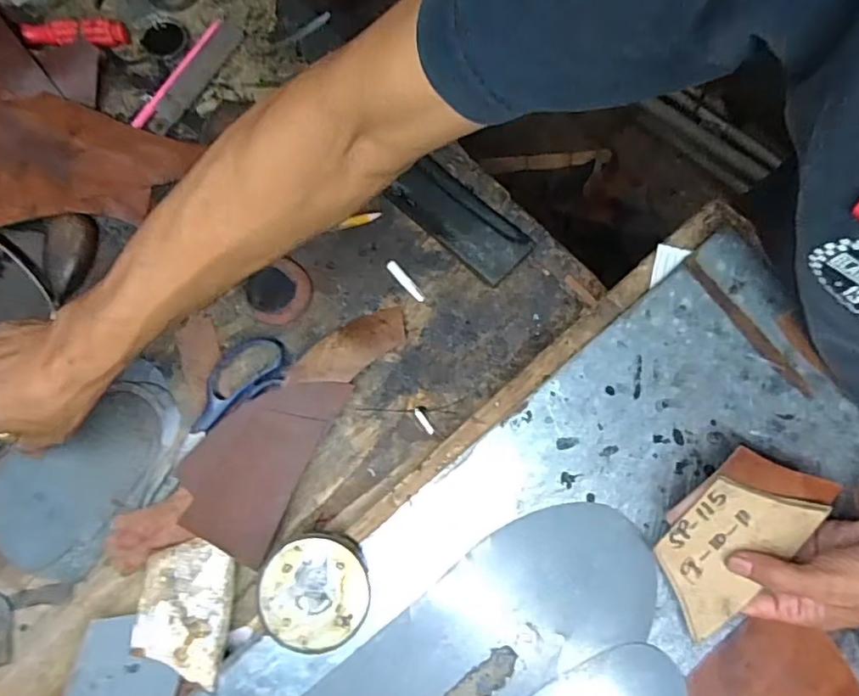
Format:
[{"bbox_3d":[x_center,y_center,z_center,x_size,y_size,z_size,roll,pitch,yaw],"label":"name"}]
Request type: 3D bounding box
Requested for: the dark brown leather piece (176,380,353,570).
[{"bbox_3d":[-0.137,0.081,0.442,0.087,0.015,0.147,26,76,2],"label":"dark brown leather piece"}]

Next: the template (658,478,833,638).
[{"bbox_3d":[0.208,0.139,0.398,0.072,0.005,0.119,39,96,4],"label":"template"}]

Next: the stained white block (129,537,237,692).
[{"bbox_3d":[-0.180,0.192,0.415,0.065,0.013,0.093,0,76,-1],"label":"stained white block"}]

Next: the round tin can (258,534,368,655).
[{"bbox_3d":[-0.081,0.172,0.406,0.073,0.031,0.076,1,77,-4],"label":"round tin can"}]

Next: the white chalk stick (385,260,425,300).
[{"bbox_3d":[-0.021,-0.057,0.480,0.008,0.006,0.043,-39,83,-12],"label":"white chalk stick"}]

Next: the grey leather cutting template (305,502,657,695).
[{"bbox_3d":[0.042,0.244,0.407,0.300,0.004,0.155,-38,82,-8],"label":"grey leather cutting template"}]

